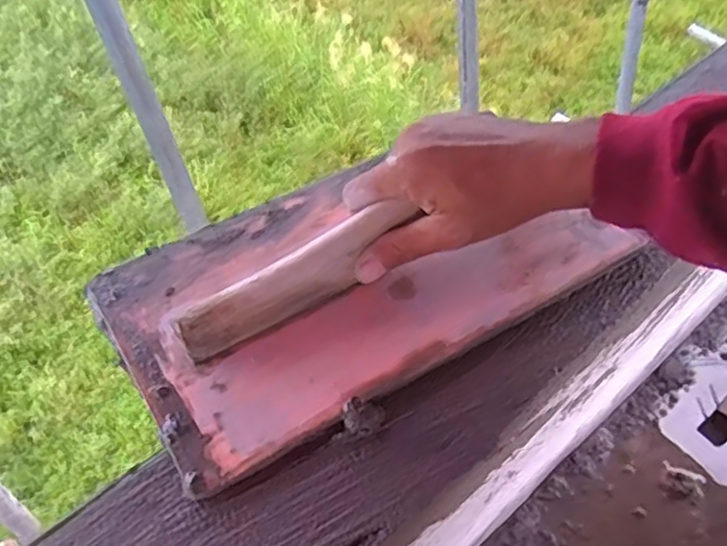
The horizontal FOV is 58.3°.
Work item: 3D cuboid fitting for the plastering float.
[{"bbox_3d":[0.000,-0.013,0.403,0.304,0.047,0.168,-25,58,-19],"label":"plastering float"}]

